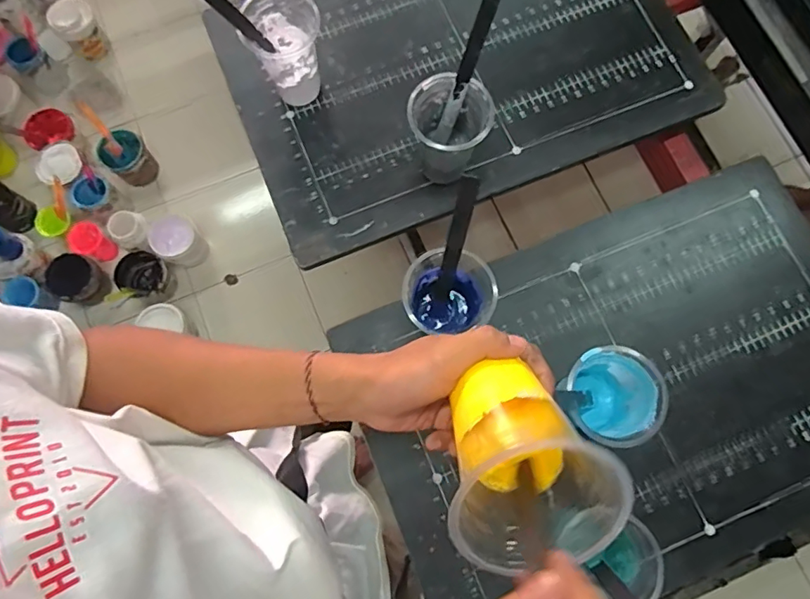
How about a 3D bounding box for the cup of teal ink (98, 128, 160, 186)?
[{"bbox_3d":[-0.784,-0.402,1.476,0.119,0.106,0.117,0,76,0],"label":"cup of teal ink"}]

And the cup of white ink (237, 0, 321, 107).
[{"bbox_3d":[-0.140,-0.298,0.622,0.087,0.116,0.079,-19,78,-3],"label":"cup of white ink"}]

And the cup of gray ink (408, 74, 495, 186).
[{"bbox_3d":[0.049,-0.186,0.591,0.087,0.115,0.082,26,80,6],"label":"cup of gray ink"}]

